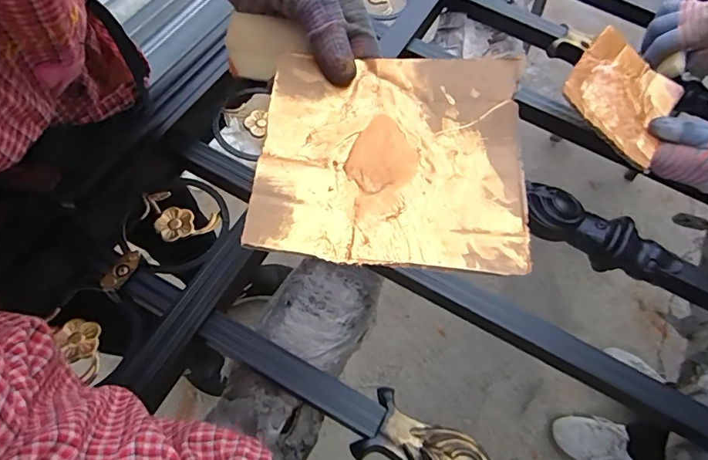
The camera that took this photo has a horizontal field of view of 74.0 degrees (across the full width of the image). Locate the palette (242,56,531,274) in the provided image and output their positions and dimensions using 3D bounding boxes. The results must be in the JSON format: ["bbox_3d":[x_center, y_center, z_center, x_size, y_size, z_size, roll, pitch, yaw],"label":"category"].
[{"bbox_3d":[0.022,-0.045,0.277,0.150,0.012,0.135,3,67,0],"label":"palette"}]

